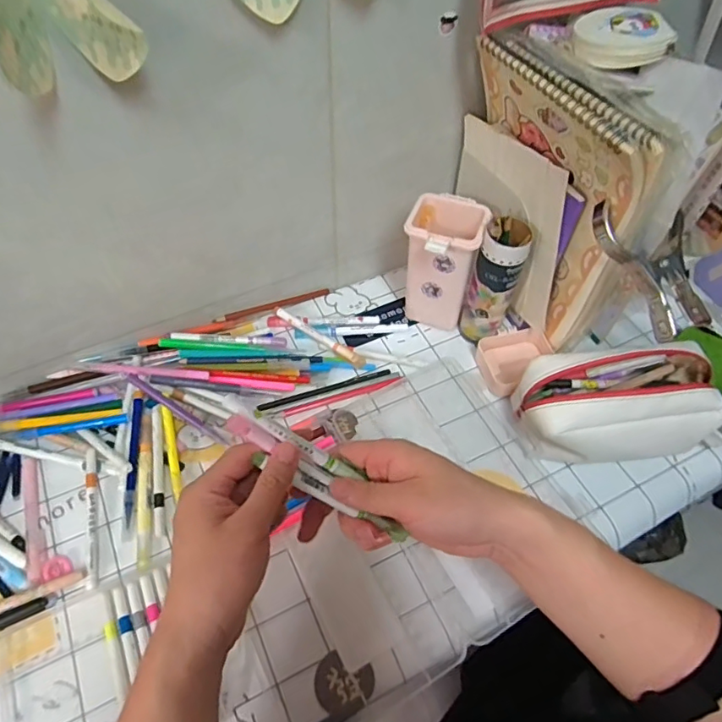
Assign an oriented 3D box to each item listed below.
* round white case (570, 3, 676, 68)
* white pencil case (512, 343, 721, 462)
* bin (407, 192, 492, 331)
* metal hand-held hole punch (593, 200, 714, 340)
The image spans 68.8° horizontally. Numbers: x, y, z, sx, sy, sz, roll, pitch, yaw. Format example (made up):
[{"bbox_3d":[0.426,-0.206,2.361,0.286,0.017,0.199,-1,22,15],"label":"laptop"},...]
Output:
[{"bbox_3d":[0.218,-0.272,0.441,0.069,0.020,0.085,-5,56,0],"label":"round white case"},{"bbox_3d":[0.261,0.042,0.537,0.191,0.098,0.091,-9,56,-2],"label":"white pencil case"},{"bbox_3d":[0.087,-0.104,0.601,0.077,0.148,0.078,12,58,11],"label":"bin"},{"bbox_3d":[0.264,-0.085,0.479,0.079,0.021,0.131,-16,90,-11],"label":"metal hand-held hole punch"}]

